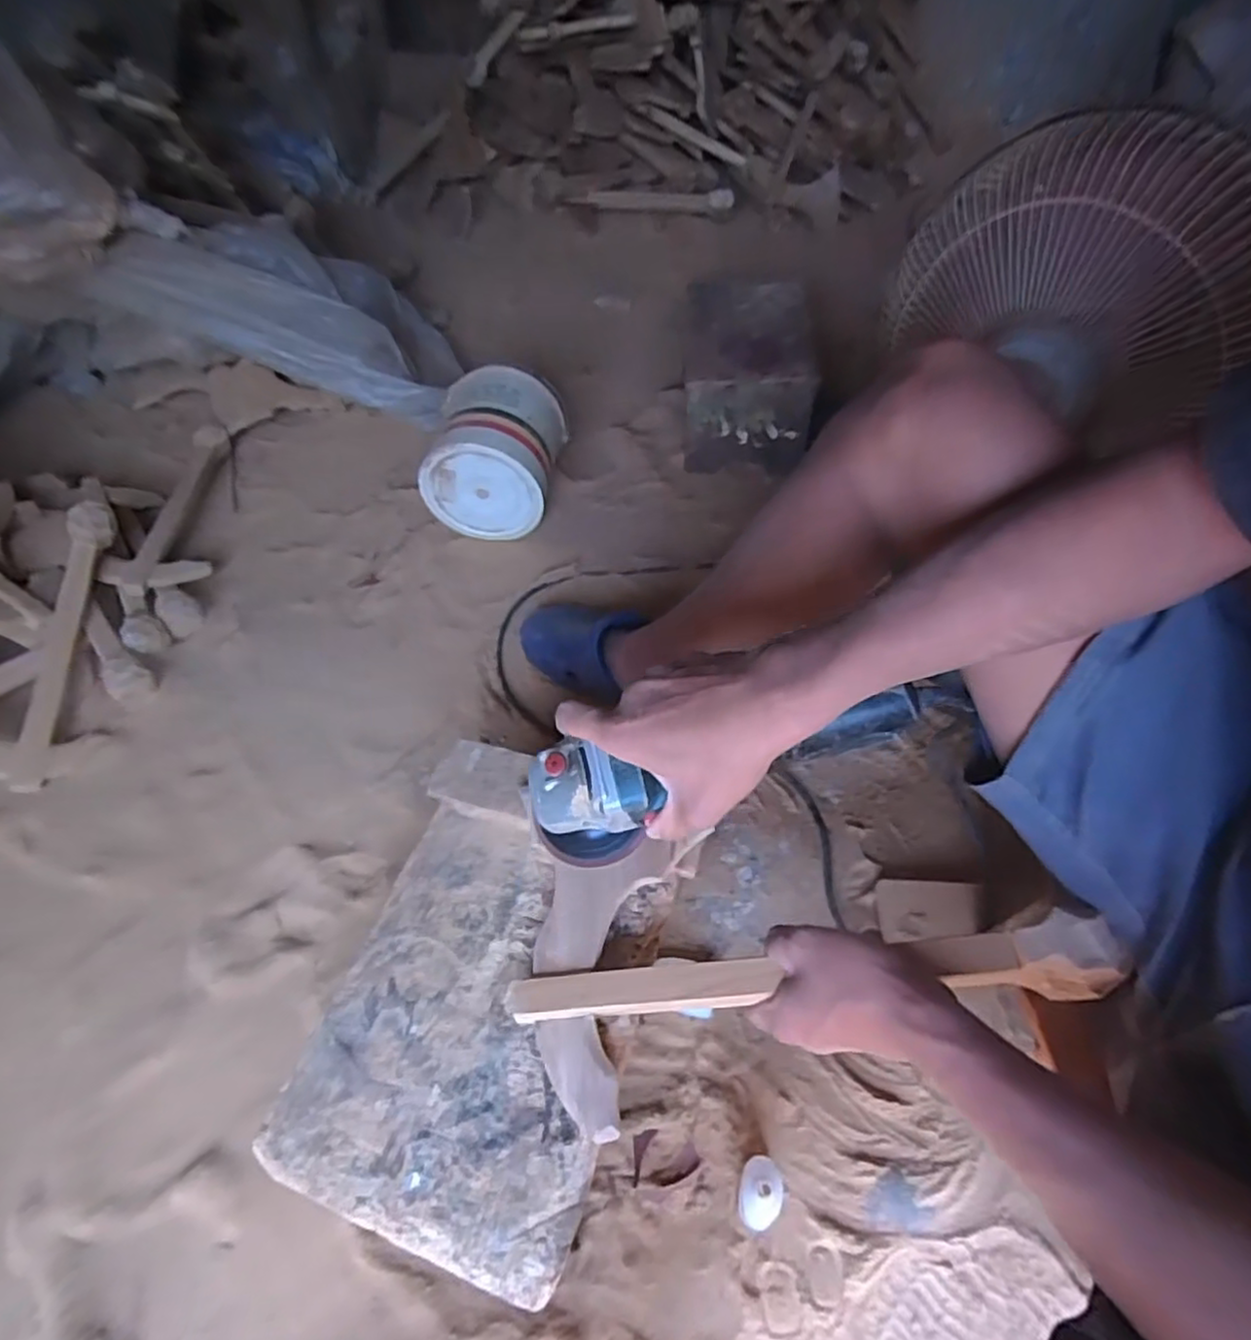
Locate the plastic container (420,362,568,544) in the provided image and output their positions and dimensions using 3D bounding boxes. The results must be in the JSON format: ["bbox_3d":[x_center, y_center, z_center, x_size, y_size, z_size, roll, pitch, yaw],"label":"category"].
[{"bbox_3d":[-0.190,-0.330,1.032,0.176,0.175,0.197,7,51,7],"label":"plastic container"}]

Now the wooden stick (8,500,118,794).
[{"bbox_3d":[-0.707,-0.038,0.863,0.051,0.049,0.382,-2,70,-2],"label":"wooden stick"}]

